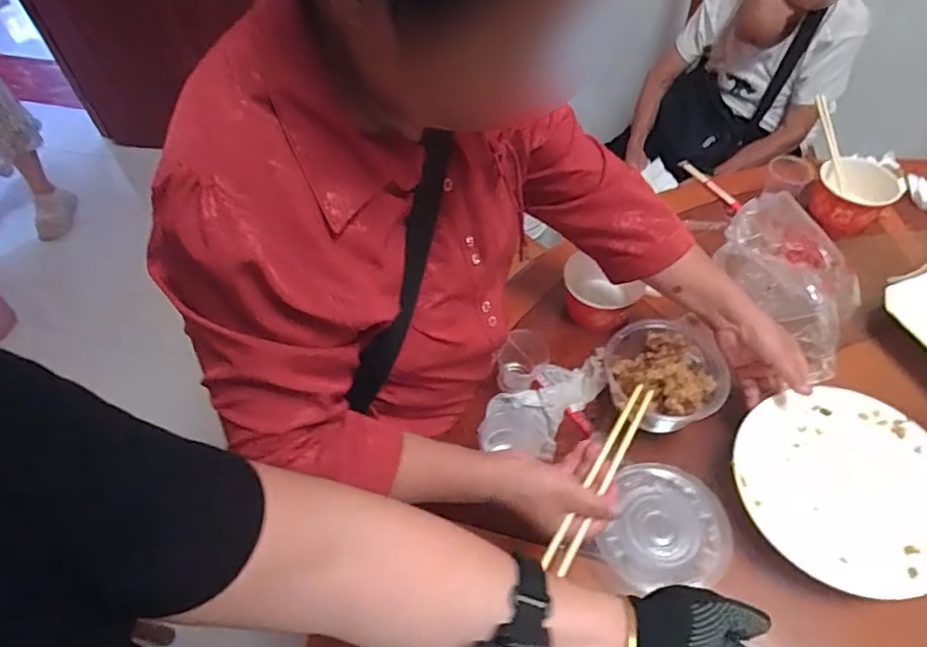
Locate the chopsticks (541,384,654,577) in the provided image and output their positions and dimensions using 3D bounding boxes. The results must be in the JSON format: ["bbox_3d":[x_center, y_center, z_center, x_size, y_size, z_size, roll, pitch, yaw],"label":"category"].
[{"bbox_3d":[0.134,0.142,0.551,0.022,0.023,0.209,26,58,22],"label":"chopsticks"}]

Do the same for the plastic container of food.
[{"bbox_3d":[0.241,0.060,0.680,0.114,0.054,0.130,-14,55,-8],"label":"plastic container of food"}]

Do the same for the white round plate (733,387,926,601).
[{"bbox_3d":[0.415,0.176,0.620,0.215,0.022,0.212,-18,54,-10],"label":"white round plate"}]

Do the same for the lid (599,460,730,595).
[{"bbox_3d":[0.218,0.220,0.617,0.123,0.018,0.134,-2,52,2],"label":"lid"}]

